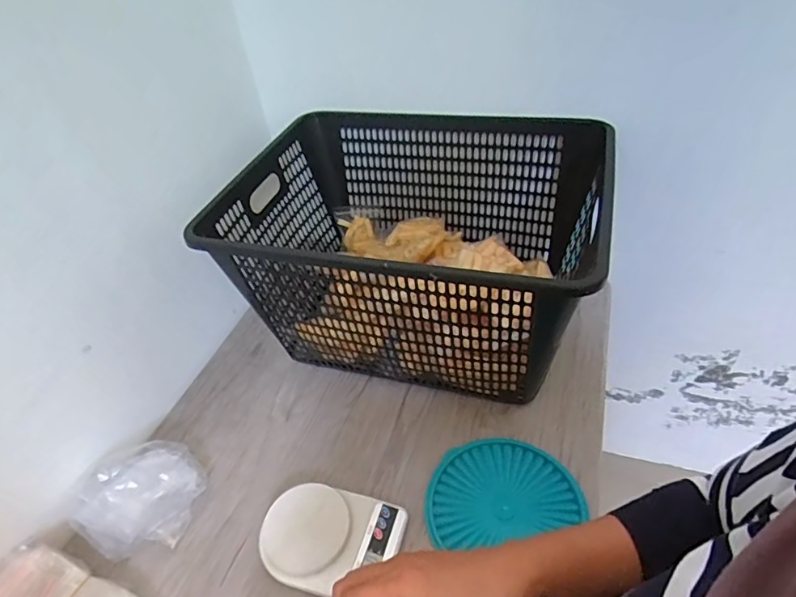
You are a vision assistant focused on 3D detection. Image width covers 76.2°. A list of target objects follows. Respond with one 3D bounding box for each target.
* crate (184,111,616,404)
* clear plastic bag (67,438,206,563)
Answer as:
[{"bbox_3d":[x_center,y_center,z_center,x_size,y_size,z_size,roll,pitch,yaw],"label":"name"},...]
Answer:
[{"bbox_3d":[0.023,-0.066,0.849,0.537,0.315,0.406,8,45,17],"label":"crate"},{"bbox_3d":[-0.354,0.268,0.707,0.135,0.077,0.159,13,46,21],"label":"clear plastic bag"}]

